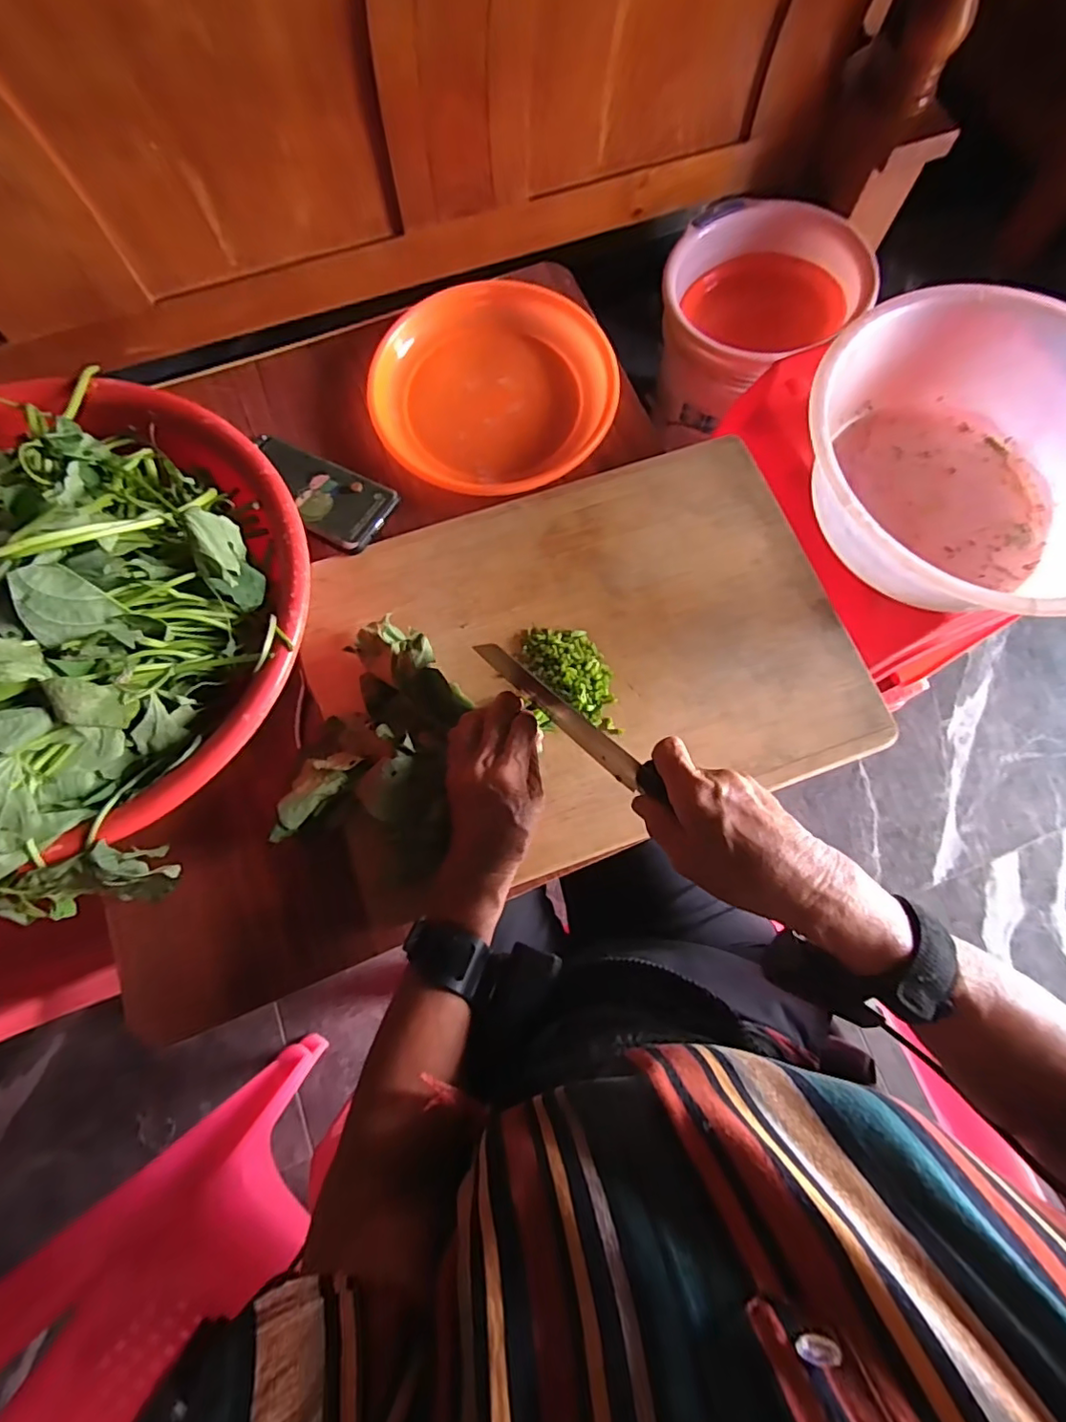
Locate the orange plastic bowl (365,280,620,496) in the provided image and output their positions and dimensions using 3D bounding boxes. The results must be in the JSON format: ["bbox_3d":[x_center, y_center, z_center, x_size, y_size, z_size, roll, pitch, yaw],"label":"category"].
[{"bbox_3d":[-0.032,-0.312,0.537,0.213,0.035,0.213,0,75,-1],"label":"orange plastic bowl"}]

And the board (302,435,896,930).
[{"bbox_3d":[0.040,-0.049,0.464,0.428,0.021,0.307,-20,77,-6],"label":"board"}]

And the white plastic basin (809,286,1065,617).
[{"bbox_3d":[0.357,-0.194,0.457,0.284,0.092,0.270,0,75,-1],"label":"white plastic basin"}]

